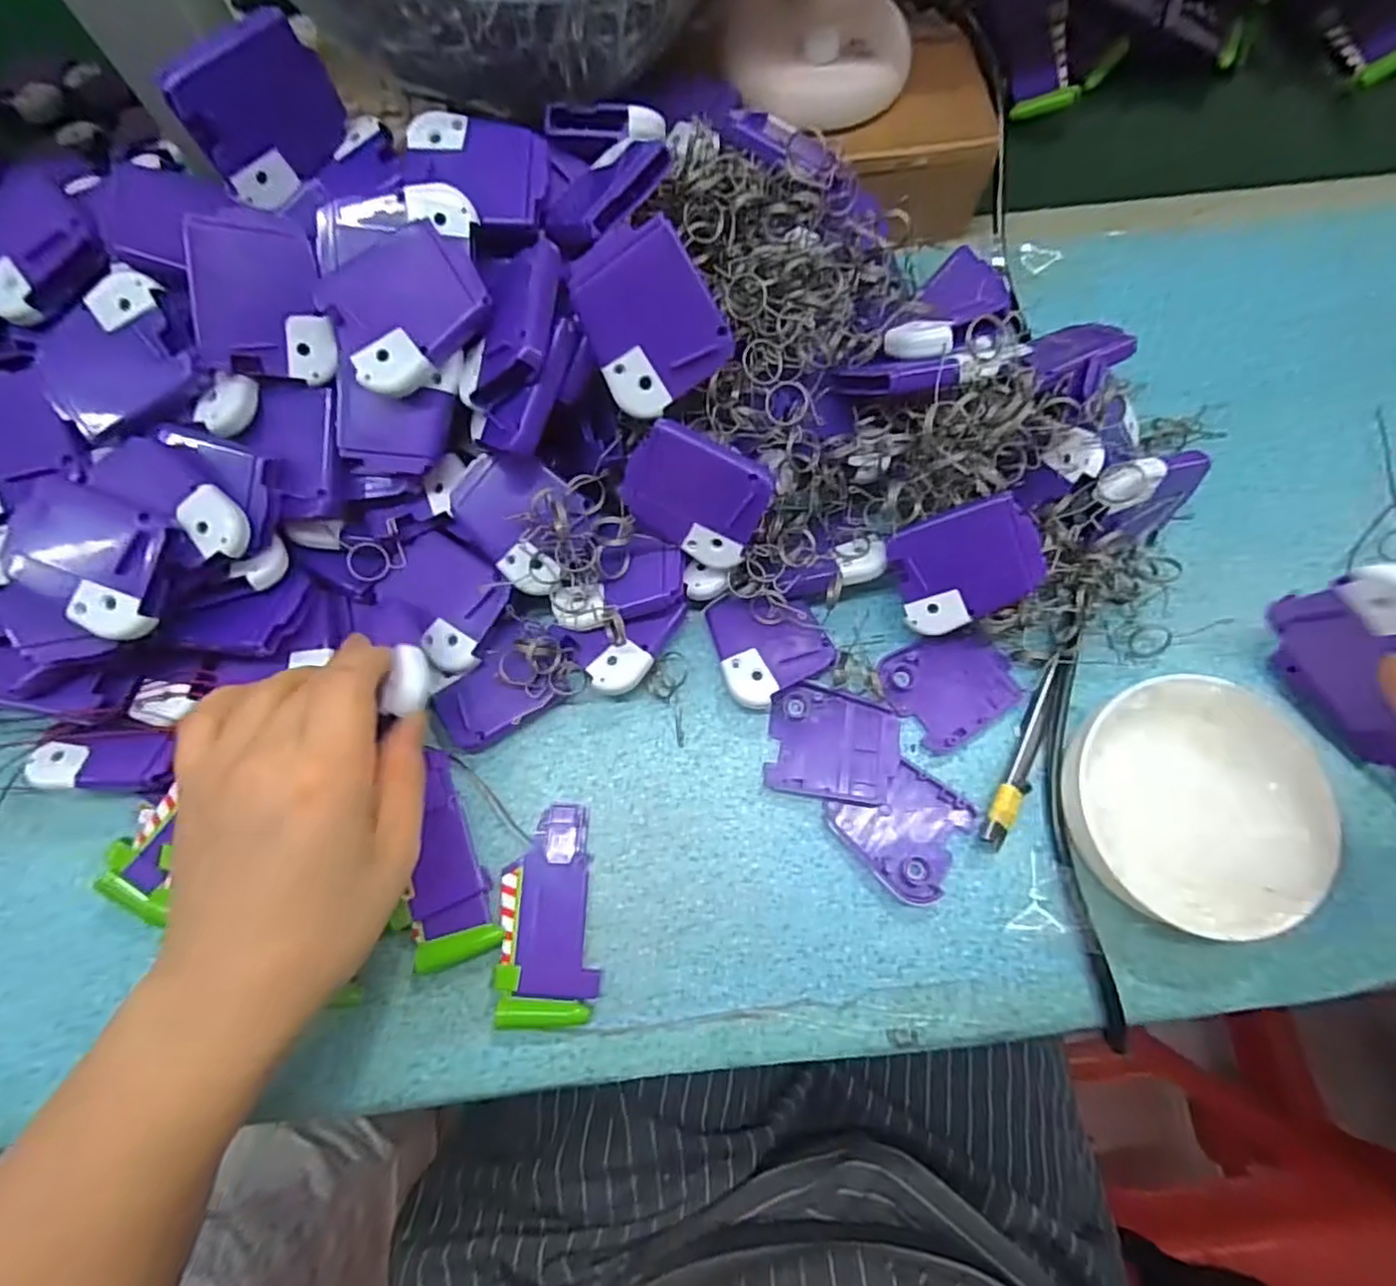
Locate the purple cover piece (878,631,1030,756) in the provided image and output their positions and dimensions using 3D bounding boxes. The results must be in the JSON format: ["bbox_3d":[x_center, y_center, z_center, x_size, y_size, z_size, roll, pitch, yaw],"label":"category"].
[{"bbox_3d":[0.123,0.020,0.321,0.059,0.006,0.051,-30,75,-8],"label":"purple cover piece"}]

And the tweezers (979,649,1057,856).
[{"bbox_3d":[0.152,0.050,0.303,0.014,0.013,0.092,28,76,9],"label":"tweezers"}]

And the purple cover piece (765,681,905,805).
[{"bbox_3d":[0.064,0.048,0.310,0.059,0.007,0.050,9,73,4],"label":"purple cover piece"}]

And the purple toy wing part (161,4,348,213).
[{"bbox_3d":[-0.175,-0.216,0.267,0.014,0.048,0.060,39,78,12],"label":"purple toy wing part"}]

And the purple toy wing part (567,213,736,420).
[{"bbox_3d":[-0.019,-0.126,0.257,0.051,0.004,0.060,-33,119,6],"label":"purple toy wing part"}]

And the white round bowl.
[{"bbox_3d":[0.217,0.068,0.290,0.106,0.025,0.106,0,73,1],"label":"white round bowl"}]

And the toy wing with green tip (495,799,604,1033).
[{"bbox_3d":[-0.066,0.119,0.290,0.042,0.011,0.089,0,73,1],"label":"toy wing with green tip"}]

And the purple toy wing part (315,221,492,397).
[{"bbox_3d":[-0.117,-0.134,0.264,0.059,0.011,0.048,-36,97,-2],"label":"purple toy wing part"}]

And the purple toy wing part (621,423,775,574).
[{"bbox_3d":[-0.002,-0.064,0.288,0.060,0.052,0.007,26,41,-3],"label":"purple toy wing part"}]

